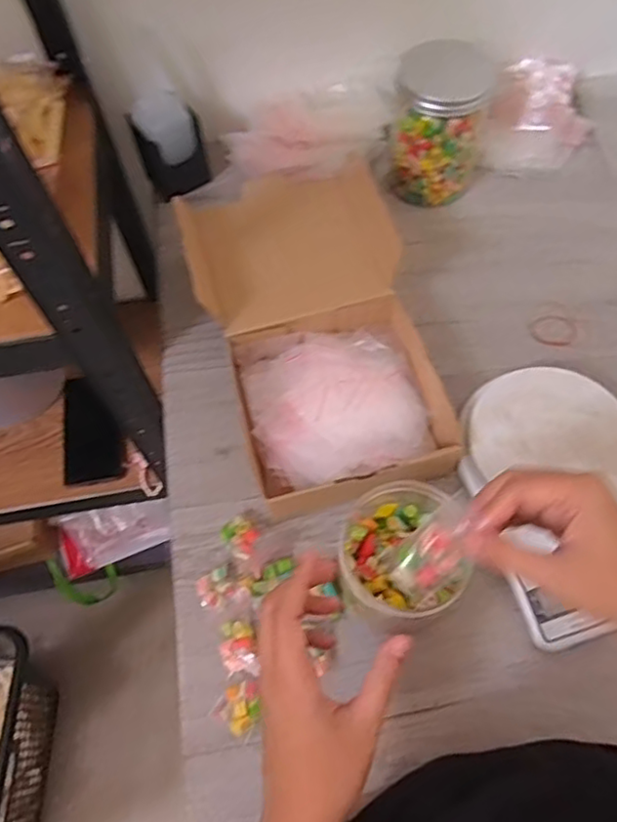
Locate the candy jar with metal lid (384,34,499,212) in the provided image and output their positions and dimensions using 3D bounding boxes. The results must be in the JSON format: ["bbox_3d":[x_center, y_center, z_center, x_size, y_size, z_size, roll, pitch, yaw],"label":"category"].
[{"bbox_3d":[0.129,-0.284,0.637,0.093,0.128,0.081,7,64,6],"label":"candy jar with metal lid"}]

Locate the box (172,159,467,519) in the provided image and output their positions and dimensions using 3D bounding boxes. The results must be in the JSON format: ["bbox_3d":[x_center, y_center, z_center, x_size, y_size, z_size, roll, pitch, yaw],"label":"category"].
[{"bbox_3d":[0.008,-0.082,0.579,0.188,0.078,0.347,-18,64,-7],"label":"box"}]

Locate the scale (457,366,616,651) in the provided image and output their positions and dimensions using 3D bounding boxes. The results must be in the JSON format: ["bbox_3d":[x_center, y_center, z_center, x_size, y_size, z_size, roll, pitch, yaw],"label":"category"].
[{"bbox_3d":[0.213,0.064,0.514,0.152,0.044,0.210,-17,64,-6],"label":"scale"}]

